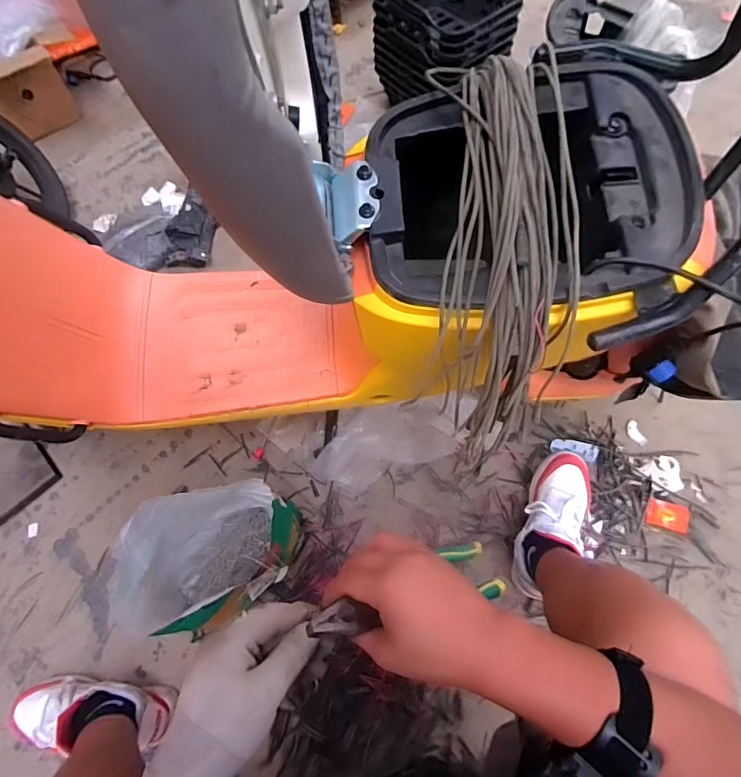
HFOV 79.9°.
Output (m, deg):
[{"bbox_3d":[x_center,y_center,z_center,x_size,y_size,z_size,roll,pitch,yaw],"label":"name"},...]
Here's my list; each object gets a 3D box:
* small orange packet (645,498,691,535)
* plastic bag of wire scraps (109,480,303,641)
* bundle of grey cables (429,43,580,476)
[{"bbox_3d":[0.584,0.249,0.865,0.080,0.006,0.051,16,67,11],"label":"small orange packet"},{"bbox_3d":[-0.256,0.288,0.760,0.251,0.258,0.221,4,66,4],"label":"plastic bag of wire scraps"},{"bbox_3d":[0.125,-0.142,0.418,0.120,0.080,0.362,3,93,3],"label":"bundle of grey cables"}]

